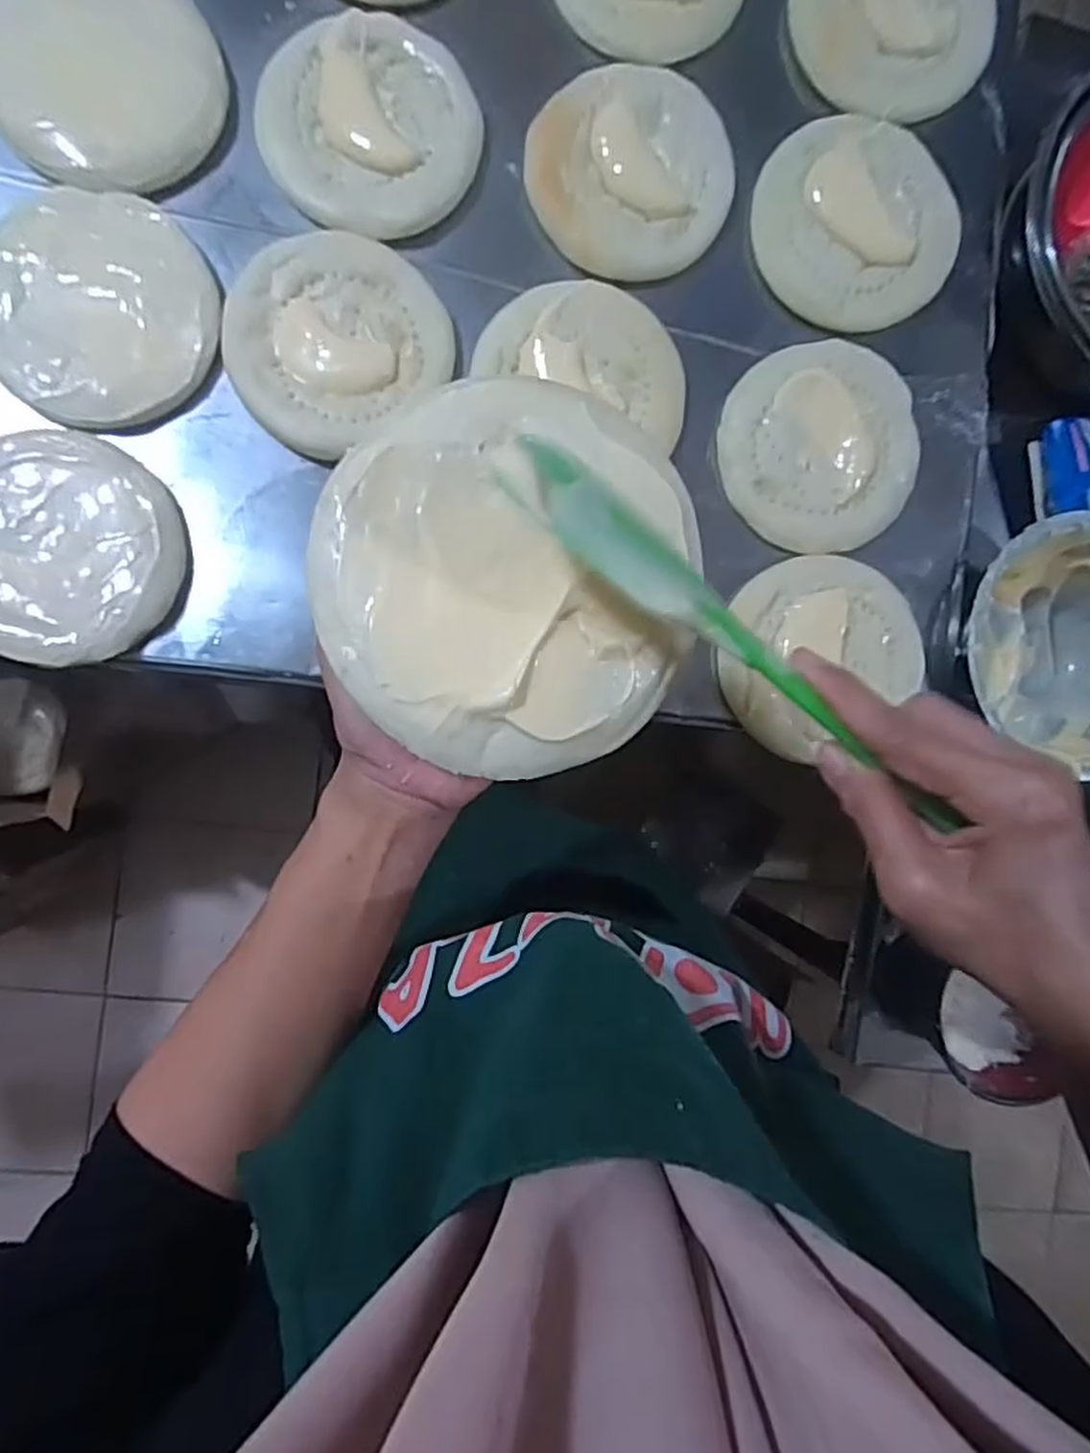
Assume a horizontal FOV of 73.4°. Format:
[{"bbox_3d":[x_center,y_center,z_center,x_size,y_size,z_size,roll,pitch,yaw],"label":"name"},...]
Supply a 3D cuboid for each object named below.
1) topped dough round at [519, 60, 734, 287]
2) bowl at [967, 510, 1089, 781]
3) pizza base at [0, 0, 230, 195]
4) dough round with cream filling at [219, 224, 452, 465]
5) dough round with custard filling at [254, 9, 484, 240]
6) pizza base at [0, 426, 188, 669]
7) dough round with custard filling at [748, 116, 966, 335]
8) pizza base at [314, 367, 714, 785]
[{"bbox_3d":[0.063,-0.391,0.515,0.140,0.009,0.133,-27,94,-5],"label":"topped dough round"},{"bbox_3d":[0.401,-0.066,0.585,0.189,0.094,0.171,25,88,-6],"label":"bowl"},{"bbox_3d":[-0.282,-0.419,0.464,0.136,0.014,0.140,0,91,-6],"label":"pizza base"},{"bbox_3d":[-0.144,-0.264,0.494,0.142,0.009,0.131,0,91,-6],"label":"dough round with cream filling"},{"bbox_3d":[-0.118,-0.411,0.496,0.142,0.011,0.140,0,91,-6],"label":"dough round with custard filling"},{"bbox_3d":[-0.312,-0.116,0.468,0.146,0.013,0.142,0,91,-6],"label":"pizza base"},{"bbox_3d":[0.227,-0.366,0.529,0.141,0.022,0.145,0,91,-6],"label":"dough round with custard filling"},{"bbox_3d":[-0.011,-0.056,0.274,0.142,0.016,0.141,0,91,-6],"label":"pizza base"}]

